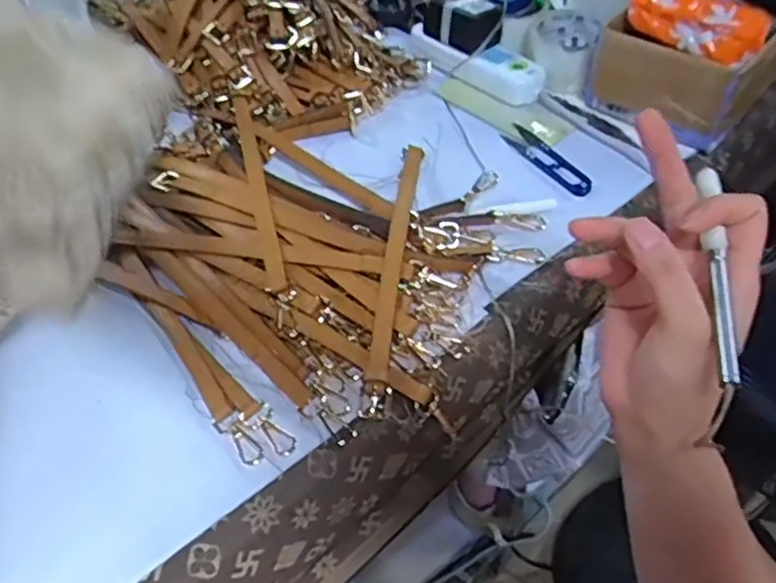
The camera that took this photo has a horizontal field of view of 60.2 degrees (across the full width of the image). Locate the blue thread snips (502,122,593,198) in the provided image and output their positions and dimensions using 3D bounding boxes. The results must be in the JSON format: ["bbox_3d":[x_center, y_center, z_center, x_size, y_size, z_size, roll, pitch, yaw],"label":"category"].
[{"bbox_3d":[0.154,-0.130,0.648,0.024,0.016,0.123,-25,53,-18],"label":"blue thread snips"}]

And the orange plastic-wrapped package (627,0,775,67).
[{"bbox_3d":[0.293,-0.260,0.636,0.049,0.054,0.143,-28,53,-20],"label":"orange plastic-wrapped package"}]

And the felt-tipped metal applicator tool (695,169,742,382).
[{"bbox_3d":[0.158,-0.013,0.319,0.009,0.012,0.119,6,56,8],"label":"felt-tipped metal applicator tool"}]

